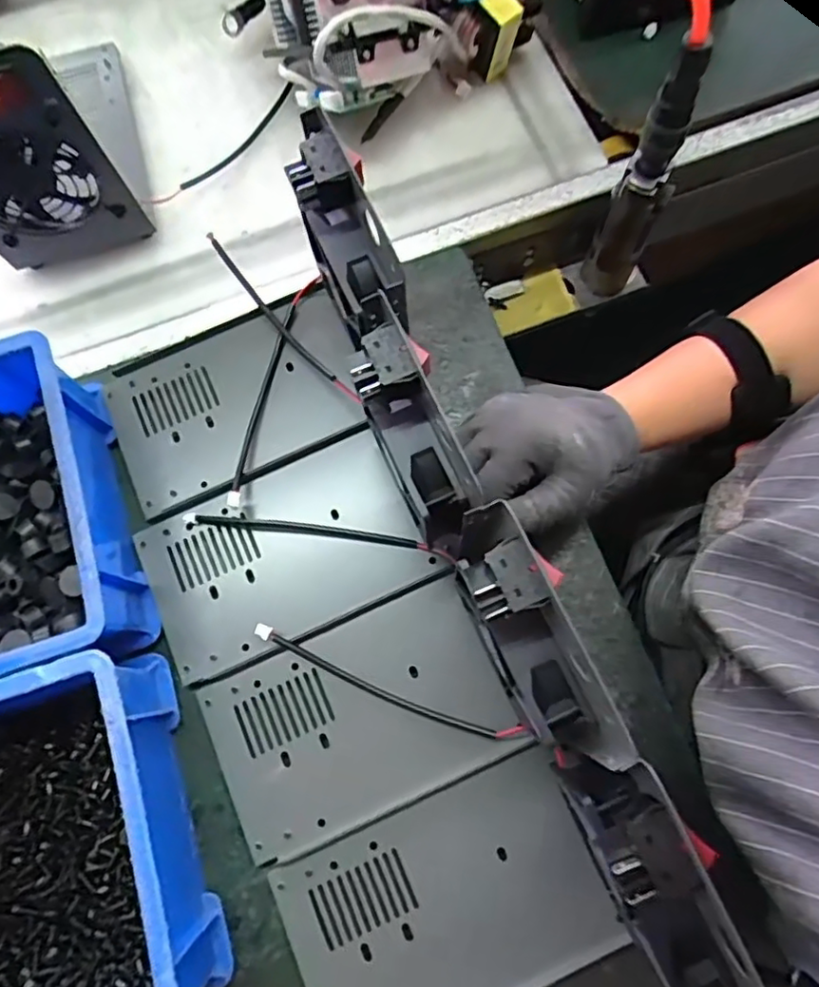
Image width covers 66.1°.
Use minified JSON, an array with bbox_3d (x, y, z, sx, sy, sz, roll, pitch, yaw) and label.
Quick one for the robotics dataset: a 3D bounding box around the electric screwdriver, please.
[{"bbox_3d":[0.166,-0.211,0.447,0.037,0.200,0.040,24,78,9],"label":"electric screwdriver"}]

